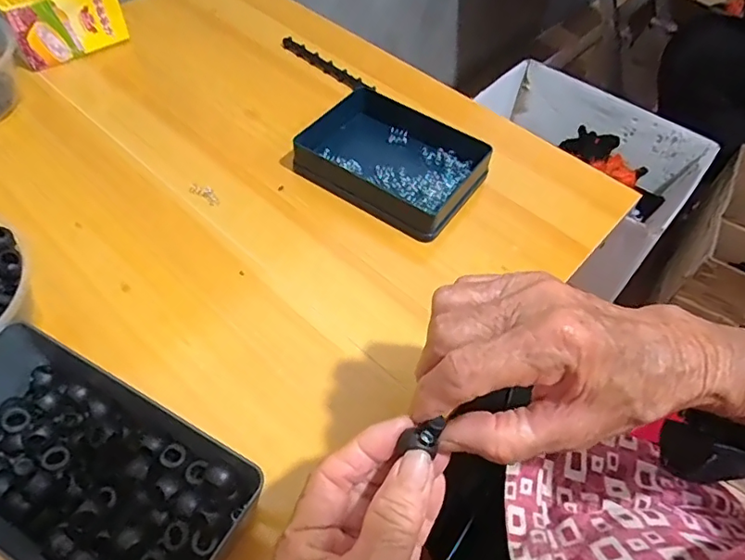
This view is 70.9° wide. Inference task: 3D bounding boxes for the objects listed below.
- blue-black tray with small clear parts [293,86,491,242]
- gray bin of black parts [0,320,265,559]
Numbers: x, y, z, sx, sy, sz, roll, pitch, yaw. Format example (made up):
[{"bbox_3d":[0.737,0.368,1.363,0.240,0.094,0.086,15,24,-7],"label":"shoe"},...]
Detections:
[{"bbox_3d":[0.012,-0.111,0.467,0.164,0.030,0.111,31,57,17],"label":"blue-black tray with small clear parts"},{"bbox_3d":[-0.159,0.106,0.286,0.184,0.046,0.098,25,56,13],"label":"gray bin of black parts"}]

